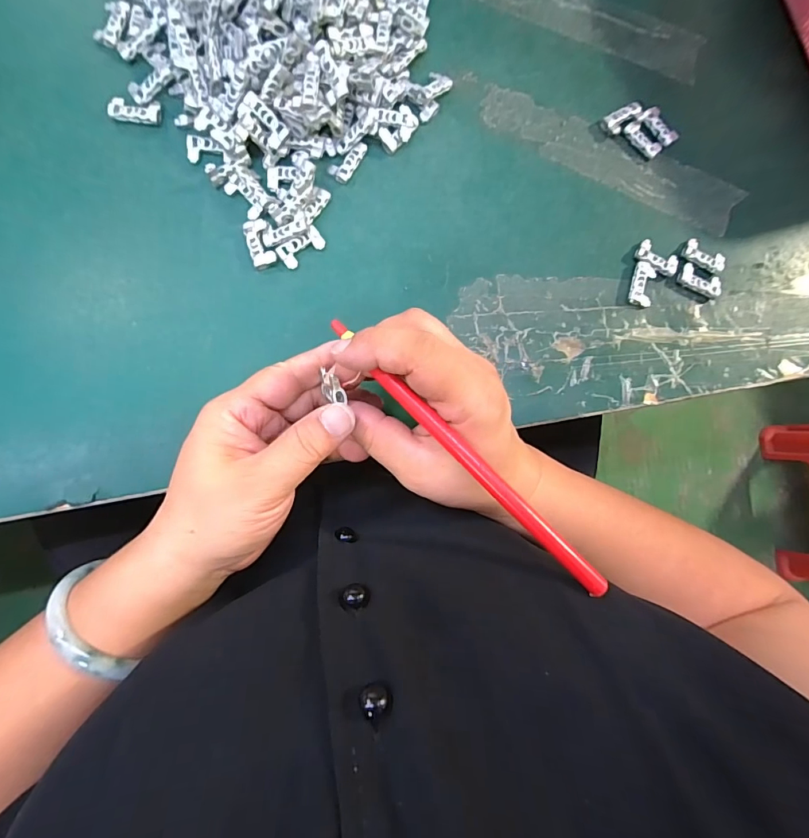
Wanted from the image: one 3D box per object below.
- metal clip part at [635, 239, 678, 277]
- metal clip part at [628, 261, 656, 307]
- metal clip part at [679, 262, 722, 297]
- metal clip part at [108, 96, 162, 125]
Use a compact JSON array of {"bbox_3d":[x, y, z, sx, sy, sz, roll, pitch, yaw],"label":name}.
[{"bbox_3d":[0.180,-0.115,0.301,0.030,0.006,0.017,28,82,-3],"label":"metal clip part"},{"bbox_3d":[0.169,-0.095,0.299,0.016,0.006,0.030,17,83,-4],"label":"metal clip part"},{"bbox_3d":[0.213,-0.099,0.303,0.031,0.005,0.016,23,82,-3],"label":"metal clip part"},{"bbox_3d":[-0.175,-0.201,0.276,0.030,0.006,0.016,1,84,-6],"label":"metal clip part"}]

